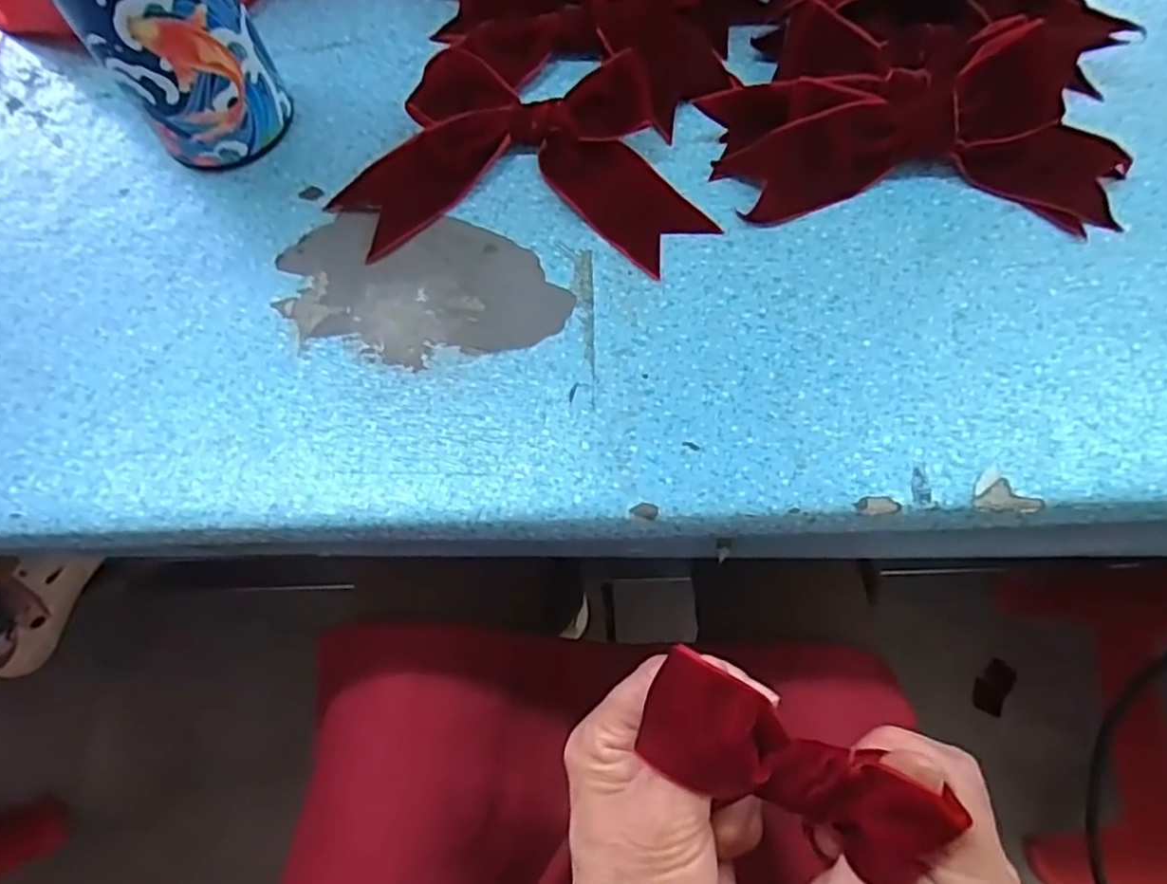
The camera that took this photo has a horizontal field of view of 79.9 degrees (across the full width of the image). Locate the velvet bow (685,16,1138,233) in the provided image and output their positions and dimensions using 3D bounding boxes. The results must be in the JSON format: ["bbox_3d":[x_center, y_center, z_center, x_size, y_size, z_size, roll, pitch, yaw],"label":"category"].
[{"bbox_3d":[0.142,-0.131,0.296,0.166,0.034,0.072,1,69,3],"label":"velvet bow"}]

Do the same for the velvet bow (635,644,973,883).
[{"bbox_3d":[0.064,0.103,0.222,0.091,0.026,0.035,21,71,20],"label":"velvet bow"}]

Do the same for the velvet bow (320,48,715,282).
[{"bbox_3d":[-0.026,-0.130,0.309,0.156,0.022,0.099,5,69,5],"label":"velvet bow"}]

